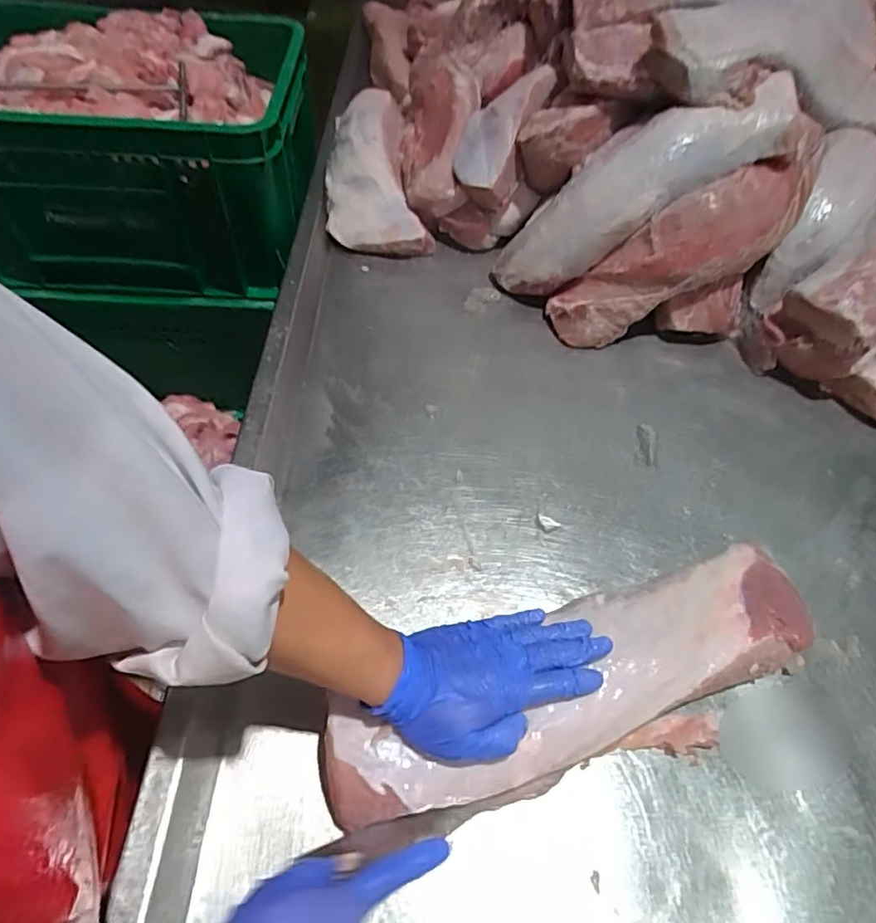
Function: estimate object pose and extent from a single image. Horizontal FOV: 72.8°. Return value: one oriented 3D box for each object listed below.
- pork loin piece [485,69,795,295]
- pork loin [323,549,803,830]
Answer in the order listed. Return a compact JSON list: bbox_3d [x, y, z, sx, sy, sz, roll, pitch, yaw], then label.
[{"bbox_3d":[0.249,-0.359,0.769,0.408,0.083,0.127,-30,53,18],"label":"pork loin piece"},{"bbox_3d":[0.122,0.180,0.496,0.435,0.060,0.116,-17,56,-16],"label":"pork loin"}]

